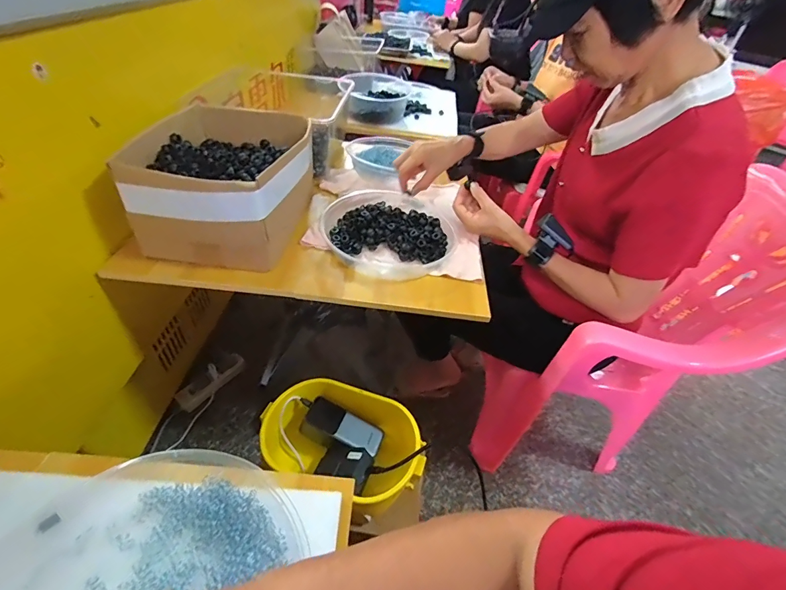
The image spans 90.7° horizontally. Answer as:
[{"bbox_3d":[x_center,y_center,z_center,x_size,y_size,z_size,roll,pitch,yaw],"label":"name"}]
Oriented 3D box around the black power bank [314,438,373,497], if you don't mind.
[{"bbox_3d":[-0.071,0.249,0.573,0.073,0.027,0.061,18,43,11],"label":"black power bank"}]

